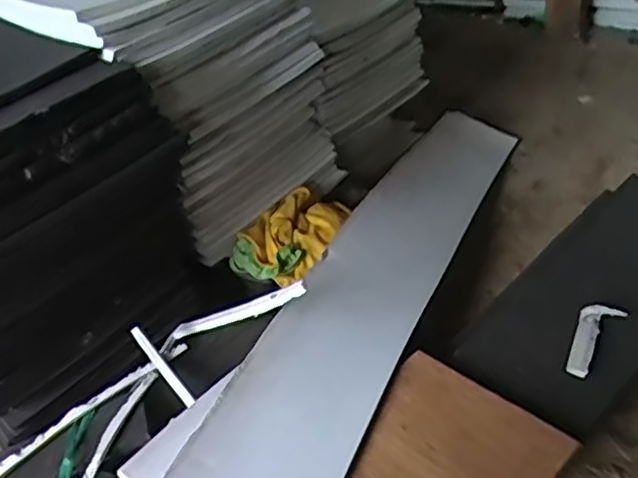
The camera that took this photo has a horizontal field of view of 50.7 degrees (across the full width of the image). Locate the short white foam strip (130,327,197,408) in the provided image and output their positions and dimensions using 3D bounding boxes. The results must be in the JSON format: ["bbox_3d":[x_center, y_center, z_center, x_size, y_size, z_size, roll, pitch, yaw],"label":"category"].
[{"bbox_3d":[-0.198,0.160,0.853,0.013,0.011,0.133,-31,64,-30],"label":"short white foam strip"}]

